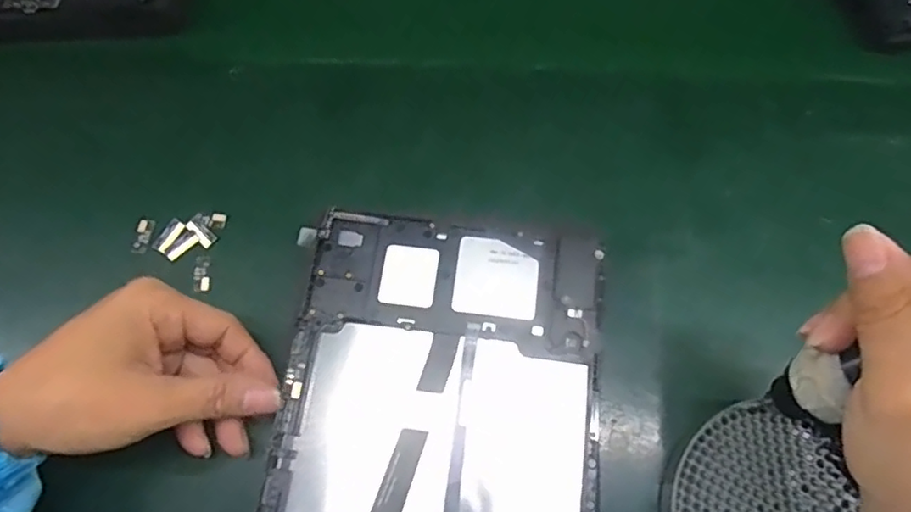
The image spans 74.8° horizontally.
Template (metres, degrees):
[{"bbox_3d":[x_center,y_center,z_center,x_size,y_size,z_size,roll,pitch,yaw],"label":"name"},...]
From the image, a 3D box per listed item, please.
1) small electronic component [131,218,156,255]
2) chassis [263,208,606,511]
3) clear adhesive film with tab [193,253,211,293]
[{"bbox_3d":[-0.180,-0.011,0.343,0.010,0.004,0.021,10,70,6],"label":"small electronic component"},{"bbox_3d":[-0.010,0.097,0.275,0.146,0.009,0.237,7,70,5],"label":"chassis"},{"bbox_3d":[-0.142,0.010,0.335,0.008,0.004,0.022,-5,69,1],"label":"clear adhesive film with tab"}]

